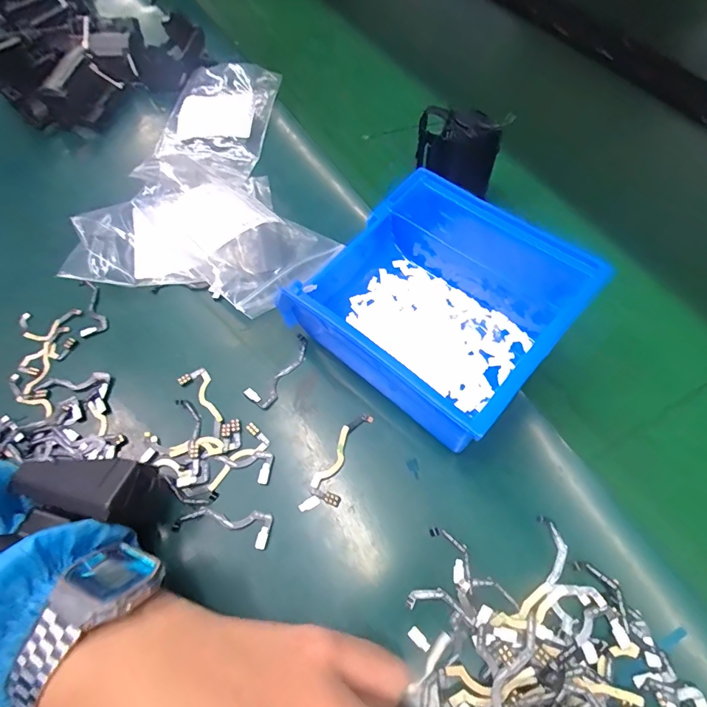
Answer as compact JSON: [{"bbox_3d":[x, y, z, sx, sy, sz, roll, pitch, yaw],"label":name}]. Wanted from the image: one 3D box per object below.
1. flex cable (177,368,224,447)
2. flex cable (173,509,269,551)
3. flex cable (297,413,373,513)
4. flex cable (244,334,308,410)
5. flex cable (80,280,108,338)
[{"bbox_3d":[-0.088,0.030,0.268,0.017,0.004,0.054,-37,65,-14],"label":"flex cable"},{"bbox_3d":[-0.071,0.091,0.233,0.053,0.004,0.017,7,63,9],"label":"flex cable"},{"bbox_3d":[-0.007,0.061,0.244,0.018,0.004,0.062,23,66,16],"label":"flex cable"},{"bbox_3d":[-0.044,0.010,0.274,0.018,0.004,0.054,32,69,20],"label":"flex cable"},{"bbox_3d":[-0.187,-0.032,0.309,0.017,0.010,0.042,-22,62,-9],"label":"flex cable"}]

